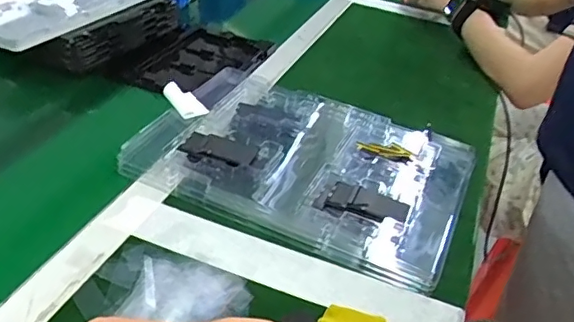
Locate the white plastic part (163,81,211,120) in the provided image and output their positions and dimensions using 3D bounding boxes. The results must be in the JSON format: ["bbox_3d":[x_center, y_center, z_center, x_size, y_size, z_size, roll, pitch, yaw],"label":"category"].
[{"bbox_3d":[-0.121,-0.071,0.650,0.061,0.015,0.031,39,45,16],"label":"white plastic part"}]

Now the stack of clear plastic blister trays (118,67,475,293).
[{"bbox_3d":[0.019,-0.005,0.616,0.340,0.029,0.232,20,37,16],"label":"stack of clear plastic blister trays"}]

